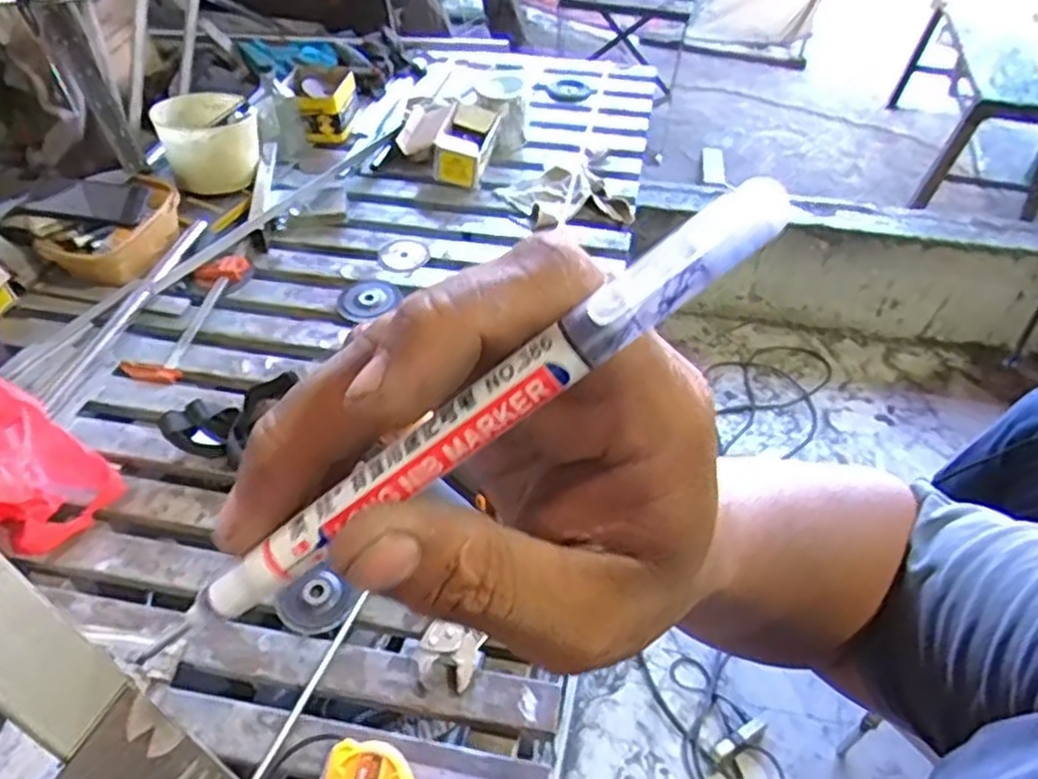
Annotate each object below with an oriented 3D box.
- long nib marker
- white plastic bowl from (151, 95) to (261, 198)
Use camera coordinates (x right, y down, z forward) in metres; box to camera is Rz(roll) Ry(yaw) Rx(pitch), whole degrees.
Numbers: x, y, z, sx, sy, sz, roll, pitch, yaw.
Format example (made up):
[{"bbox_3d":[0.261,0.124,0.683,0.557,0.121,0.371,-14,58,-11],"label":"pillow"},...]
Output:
[{"bbox_3d":[-0.015,0.009,0.150,0.152,0.010,0.009,-36,50,12],"label":"long nib marker"},{"bbox_3d":[-0.538,-0.440,1.332,0.159,0.124,0.185,-19,51,-16],"label":"white plastic bowl"}]

